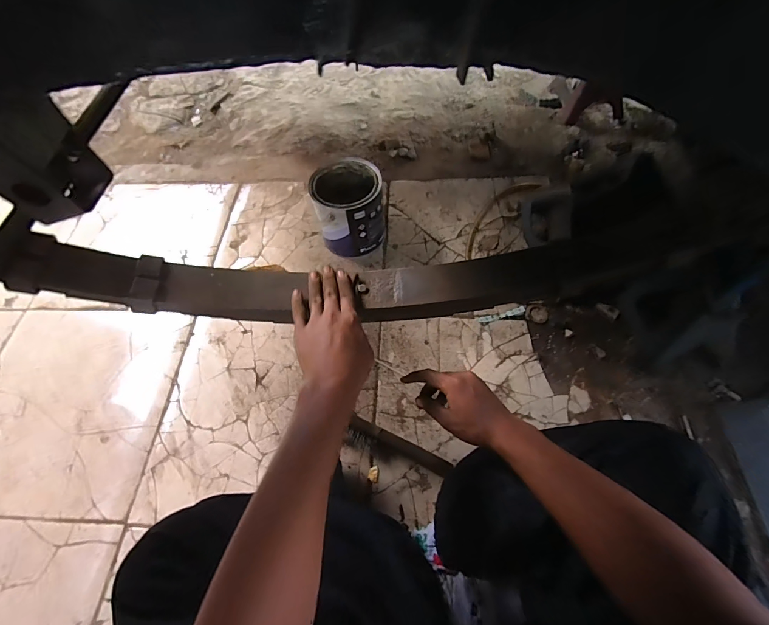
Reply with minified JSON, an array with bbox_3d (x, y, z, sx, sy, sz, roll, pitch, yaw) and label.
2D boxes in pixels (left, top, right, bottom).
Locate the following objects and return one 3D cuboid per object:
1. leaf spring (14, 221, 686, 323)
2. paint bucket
[{"bbox_3d":[-0.014,-0.049,0.470,0.771,0.111,0.072,-2,61,-5],"label":"leaf spring"},{"bbox_3d":[-0.076,-0.227,0.824,0.143,0.161,0.141,-1,61,3],"label":"paint bucket"}]

